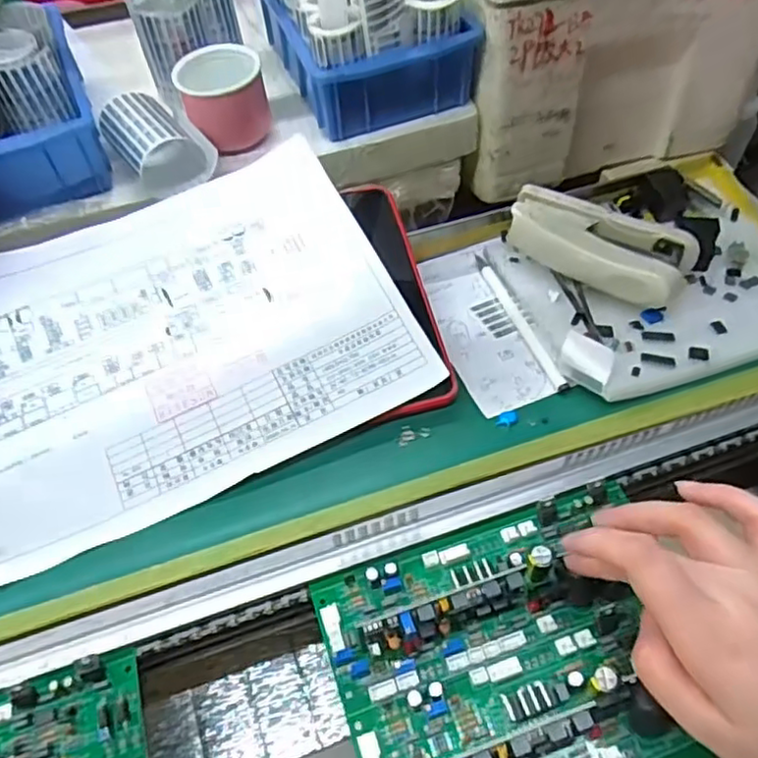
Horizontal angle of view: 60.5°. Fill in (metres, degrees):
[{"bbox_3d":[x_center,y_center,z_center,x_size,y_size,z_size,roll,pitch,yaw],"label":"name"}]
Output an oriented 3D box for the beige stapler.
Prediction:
[{"bbox_3d":[0.140,-0.086,0.419,0.114,0.032,0.050,30,56,15],"label":"beige stapler"}]

